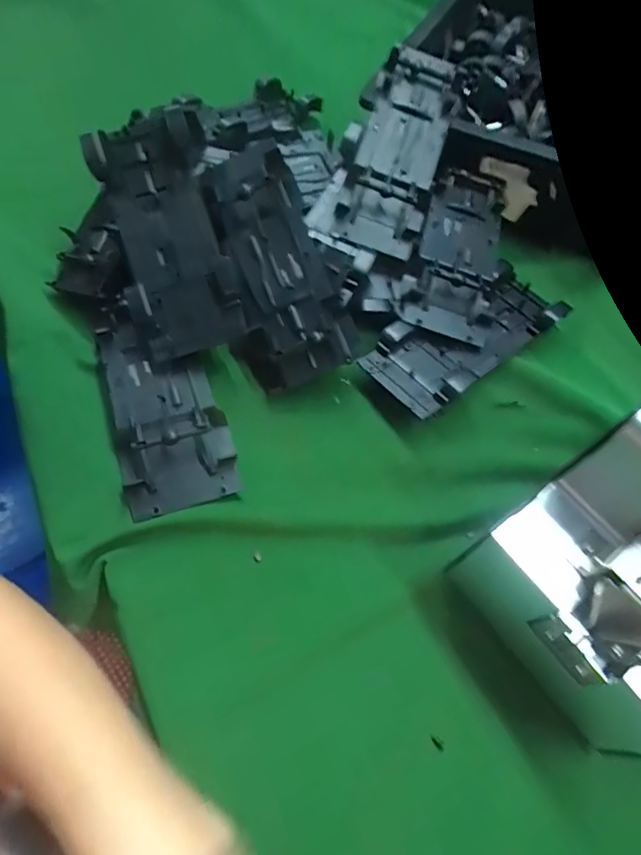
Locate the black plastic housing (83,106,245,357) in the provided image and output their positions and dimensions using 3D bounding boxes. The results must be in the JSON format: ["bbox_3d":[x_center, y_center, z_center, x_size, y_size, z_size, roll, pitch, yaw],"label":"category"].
[{"bbox_3d":[-0.115,-0.145,0.364,0.082,0.026,0.187,-16,81,-9],"label":"black plastic housing"}]

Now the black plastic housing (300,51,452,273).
[{"bbox_3d":[0.057,-0.234,0.418,0.091,0.050,0.232,19,82,7],"label":"black plastic housing"}]

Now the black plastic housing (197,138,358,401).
[{"bbox_3d":[-0.036,-0.129,0.368,0.077,0.038,0.194,-18,84,-10],"label":"black plastic housing"}]

